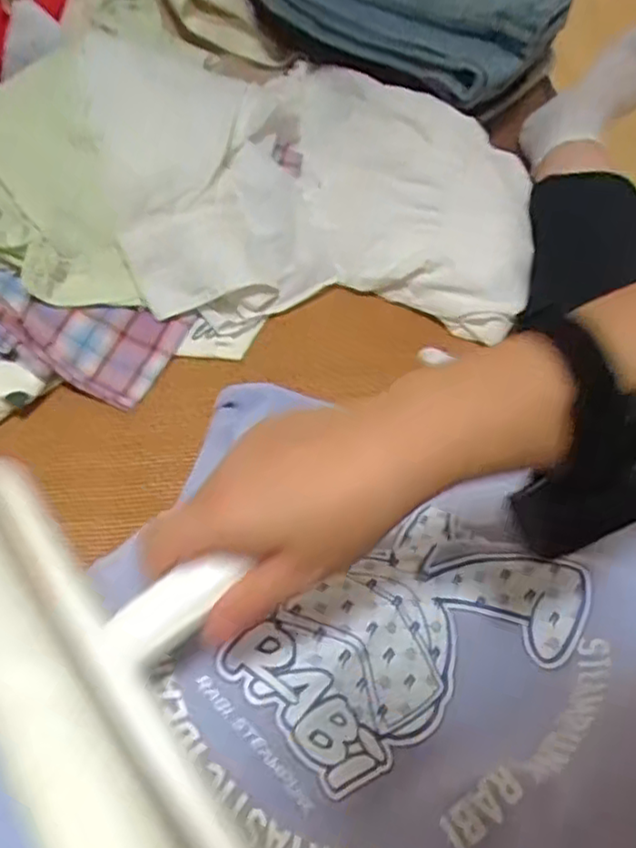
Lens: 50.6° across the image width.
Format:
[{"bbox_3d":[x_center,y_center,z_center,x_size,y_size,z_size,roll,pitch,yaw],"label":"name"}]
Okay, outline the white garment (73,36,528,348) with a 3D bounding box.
[{"bbox_3d":[-0.007,-0.290,0.738,0.473,0.116,0.392,2,57,-1],"label":"white garment"}]

